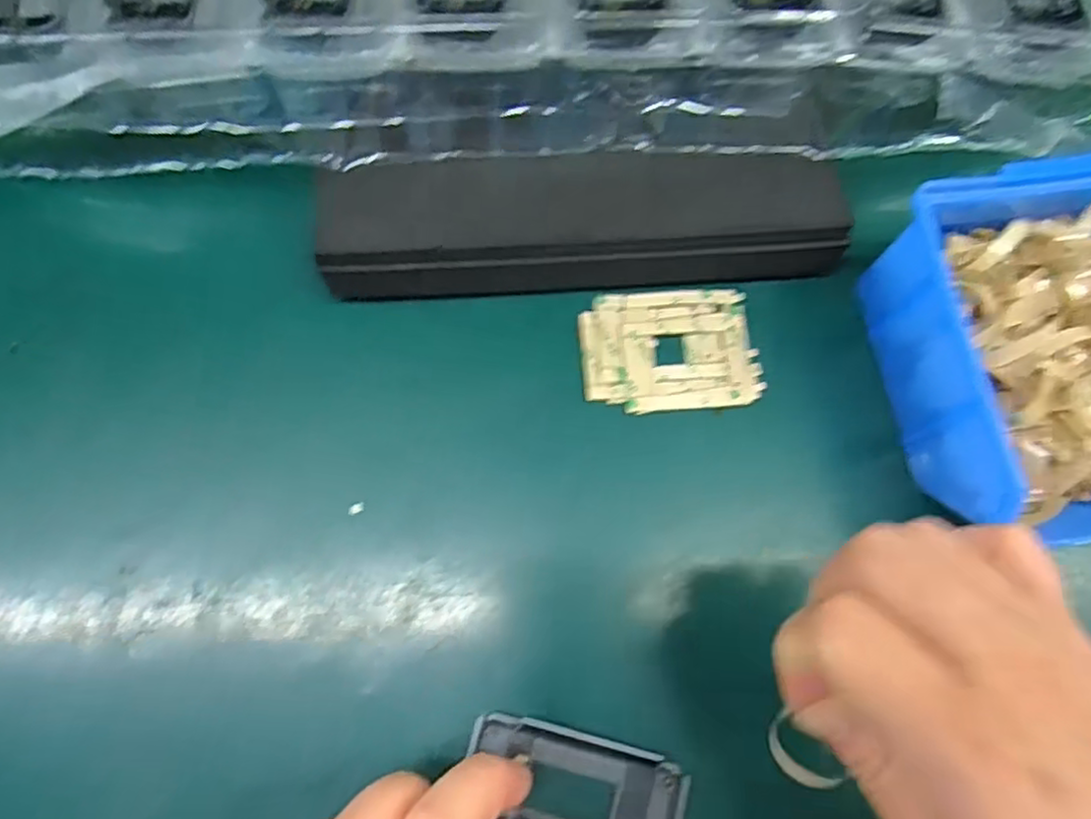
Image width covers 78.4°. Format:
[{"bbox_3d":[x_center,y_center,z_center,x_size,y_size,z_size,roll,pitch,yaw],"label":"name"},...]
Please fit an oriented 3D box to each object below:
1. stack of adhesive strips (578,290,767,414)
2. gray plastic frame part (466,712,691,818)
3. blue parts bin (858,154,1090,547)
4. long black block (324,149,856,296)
[{"bbox_3d":[0.053,-0.025,0.285,0.073,0.004,0.053,-4,73,-3],"label":"stack of adhesive strips"},{"bbox_3d":[0.010,0.134,0.234,0.076,0.011,0.038,14,73,2],"label":"gray plastic frame part"},{"bbox_3d":[0.199,-0.018,0.255,0.120,0.070,0.129,-8,74,-5],"label":"blue parts bin"},{"bbox_3d":[0.015,-0.077,0.281,0.208,0.035,0.057,-3,73,-3],"label":"long black block"}]

